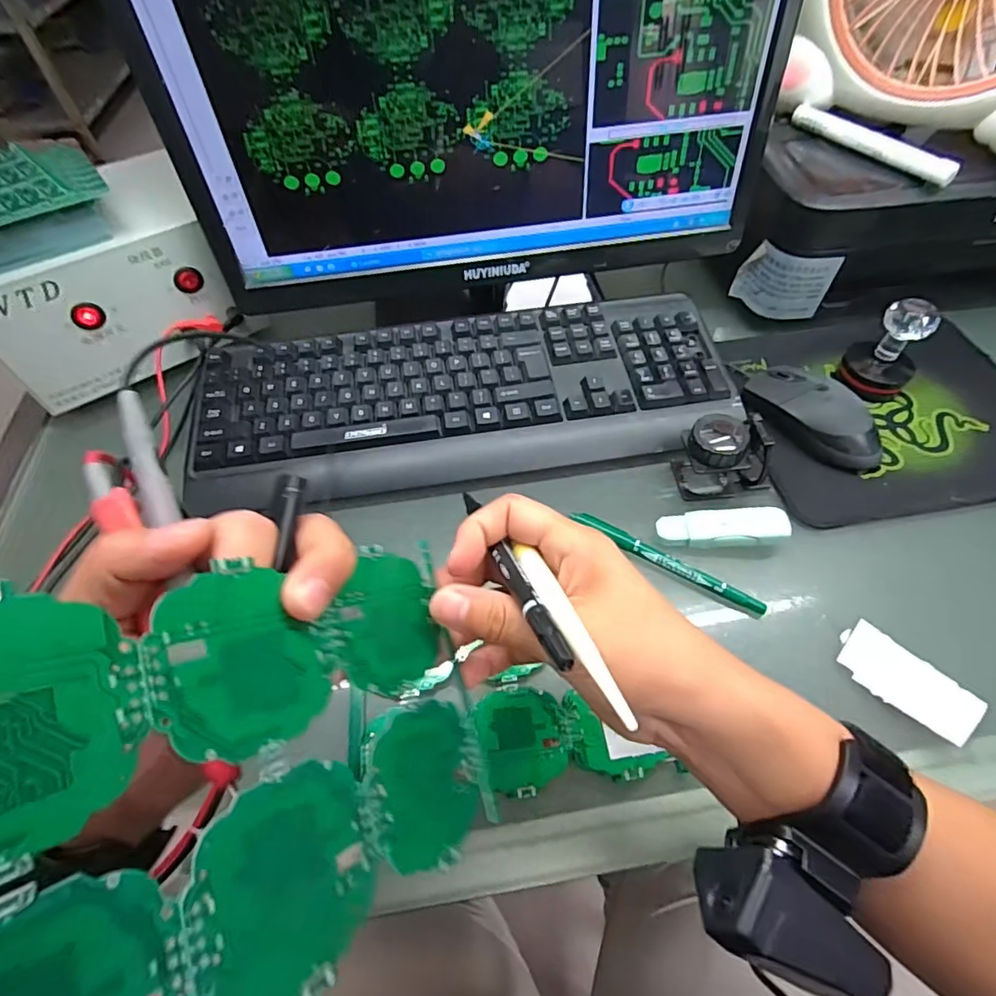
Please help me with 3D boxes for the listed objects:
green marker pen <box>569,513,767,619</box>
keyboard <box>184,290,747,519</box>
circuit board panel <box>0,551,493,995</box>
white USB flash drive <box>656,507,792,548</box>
[{"bbox_3d":[0.114,0.045,0.364,0.137,0.015,0.015,30,62,21],"label":"green marker pen"},{"bbox_3d":[-0.027,-0.087,0.438,0.429,0.031,0.151,-8,56,-4],"label":"keyboard"},{"bbox_3d":[-0.065,0.075,0.148,0.006,0.175,0.114,-19,80,27],"label":"circuit board panel"},{"bbox_3d":[0.157,0.022,0.371,0.086,0.018,0.024,-1,55,1],"label":"white USB flash drive"}]

